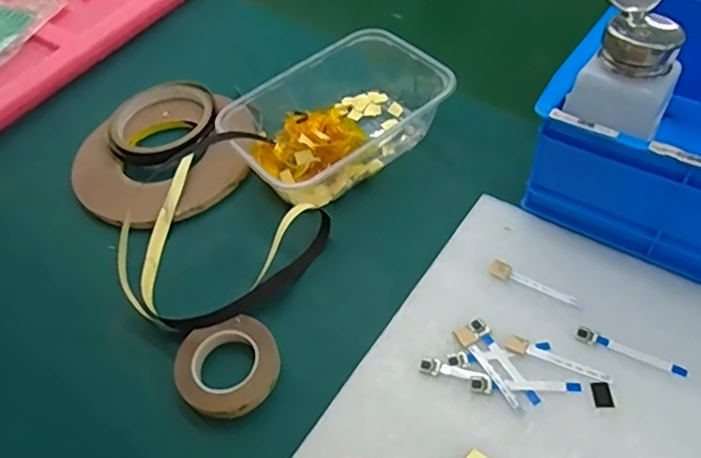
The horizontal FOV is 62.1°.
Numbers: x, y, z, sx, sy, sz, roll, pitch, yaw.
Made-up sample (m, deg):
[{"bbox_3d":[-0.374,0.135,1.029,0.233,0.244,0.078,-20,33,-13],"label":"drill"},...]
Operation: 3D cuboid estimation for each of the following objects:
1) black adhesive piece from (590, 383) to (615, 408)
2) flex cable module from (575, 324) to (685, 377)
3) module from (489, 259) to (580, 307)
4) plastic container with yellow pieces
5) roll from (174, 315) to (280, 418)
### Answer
[{"bbox_3d":[0.140,0.092,0.322,0.010,0.004,0.014,-5,52,1],"label":"black adhesive piece"},{"bbox_3d":[0.160,0.071,0.334,0.060,0.004,0.010,22,57,24],"label":"flex cable module"},{"bbox_3d":[0.116,0.035,0.369,0.057,0.005,0.010,23,57,24],"label":"module"},{"bbox_3d":[-0.003,-0.095,0.464,0.176,0.047,0.117,-36,55,-20],"label":"plastic container with yellow pieces"},{"bbox_3d":[-0.075,0.086,0.360,0.061,0.019,0.059,-4,50,5],"label":"roll"}]

